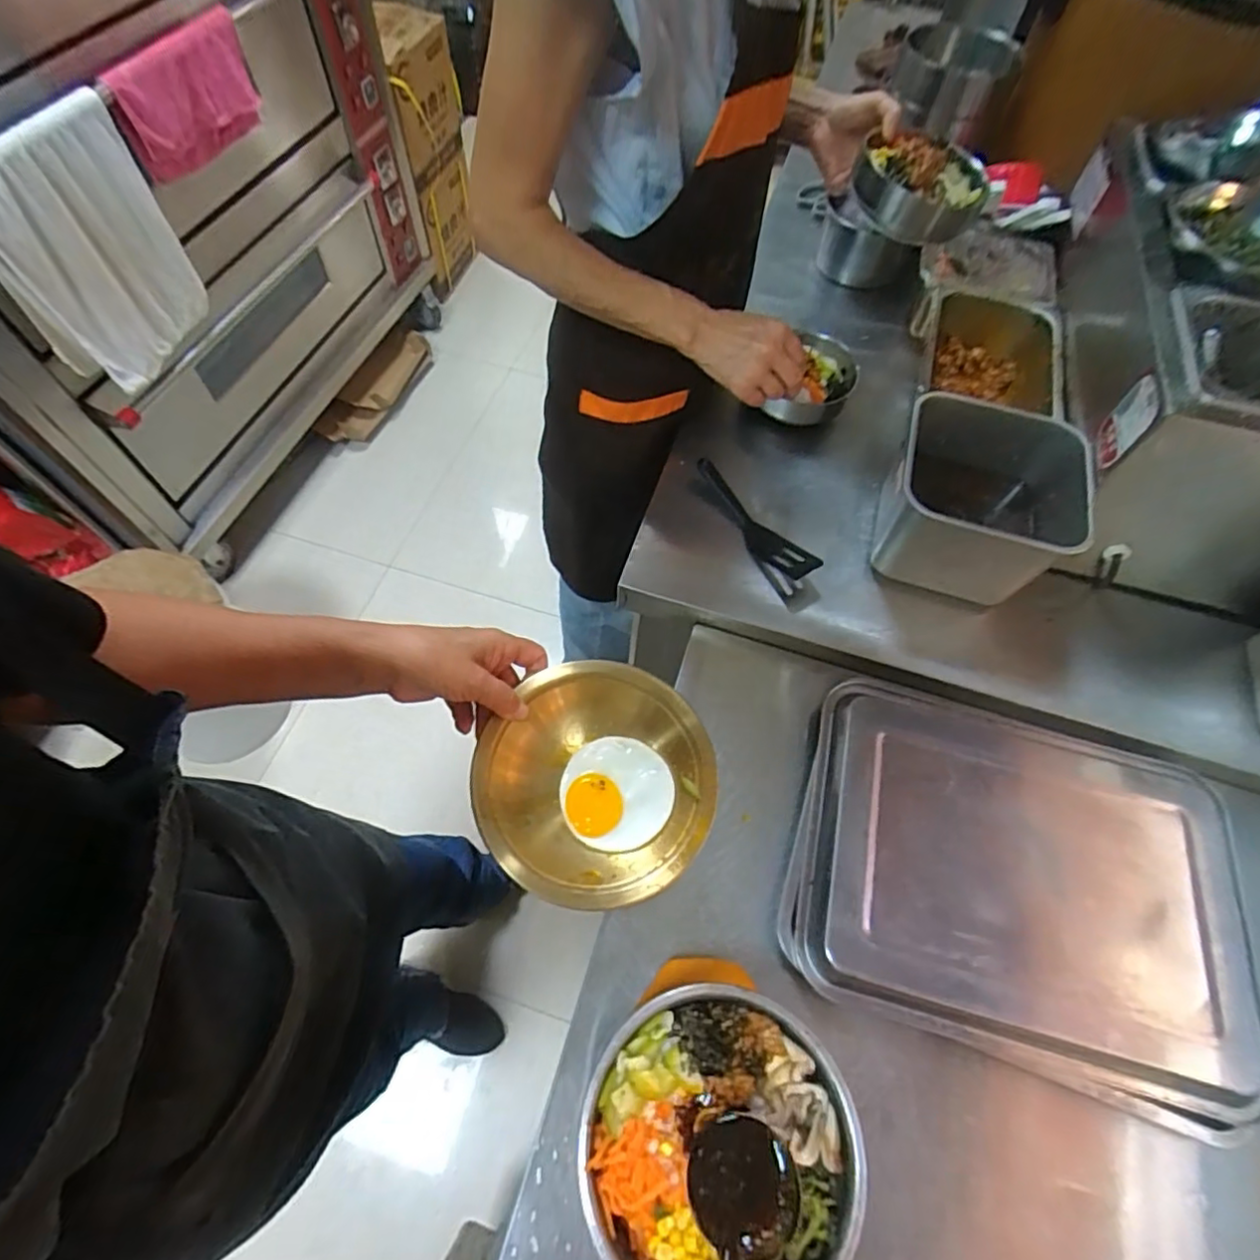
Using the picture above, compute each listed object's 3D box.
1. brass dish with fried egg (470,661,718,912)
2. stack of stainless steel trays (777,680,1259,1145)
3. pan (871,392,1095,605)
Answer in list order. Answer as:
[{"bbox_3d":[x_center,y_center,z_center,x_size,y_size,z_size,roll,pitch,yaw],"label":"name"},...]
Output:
[{"bbox_3d":[-0.023,0.112,0.460,0.164,0.034,0.171,1,62,-2],"label":"brass dish with fried egg"},{"bbox_3d":[0.345,0.219,0.560,0.382,0.036,0.297,17,63,6],"label":"stack of stainless steel trays"},{"bbox_3d":[0.370,-0.142,0.678,0.184,0.124,0.185,19,63,7],"label":"pan"}]

